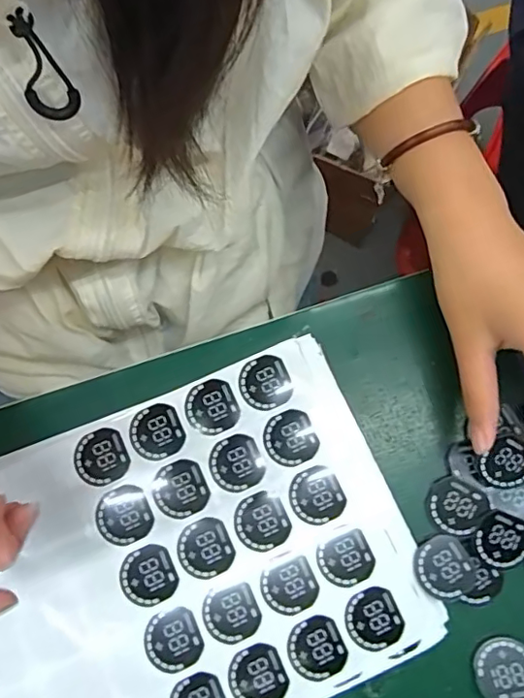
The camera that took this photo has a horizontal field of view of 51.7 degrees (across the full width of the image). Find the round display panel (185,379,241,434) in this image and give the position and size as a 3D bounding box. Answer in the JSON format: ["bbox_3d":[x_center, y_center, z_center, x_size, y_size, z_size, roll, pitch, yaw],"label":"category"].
[{"bbox_3d":[-0.029,0.033,0.302,0.027,0.004,0.029,0,77,0],"label":"round display panel"}]

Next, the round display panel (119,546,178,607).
[{"bbox_3d":[-0.060,0.120,0.285,0.028,0.004,0.028,0,77,0],"label":"round display panel"}]

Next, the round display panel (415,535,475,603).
[{"bbox_3d":[0.097,0.117,0.286,0.029,0.004,0.032,-22,78,-5],"label":"round display panel"}]

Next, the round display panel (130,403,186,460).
[{"bbox_3d":[-0.058,0.046,0.299,0.028,0.004,0.029,-21,78,-5],"label":"round display panel"}]

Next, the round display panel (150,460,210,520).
[{"bbox_3d":[-0.045,0.076,0.293,0.028,0.004,0.029,-23,78,-5],"label":"round display panel"}]

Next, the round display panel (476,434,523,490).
[{"bbox_3d":[0.129,0.060,0.284,0.029,0.008,0.031,2,107,7],"label":"round display panel"}]

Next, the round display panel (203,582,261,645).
[{"bbox_3d":[-0.016,0.138,0.281,0.028,0.004,0.028,0,77,0],"label":"round display panel"}]

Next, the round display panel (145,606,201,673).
[{"bbox_3d":[-0.046,0.150,0.278,0.028,0.004,0.028,0,77,0],"label":"round display panel"}]

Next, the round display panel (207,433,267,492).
[{"bbox_3d":[-0.014,0.063,0.297,0.028,0.004,0.029,-21,78,-5],"label":"round display panel"}]

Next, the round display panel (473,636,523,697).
[{"bbox_3d":[0.126,0.166,0.278,0.030,0.005,0.031,0,77,0],"label":"round display panel"}]

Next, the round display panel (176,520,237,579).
[{"bbox_3d":[-0.031,0.107,0.288,0.028,0.004,0.030,-23,78,-5],"label":"round display panel"}]

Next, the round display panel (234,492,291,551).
[{"bbox_3d":[0.000,0.093,0.291,0.028,0.004,0.029,0,77,0],"label":"round display panel"}]

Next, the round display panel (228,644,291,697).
[{"bbox_3d":[-0.002,0.167,0.273,0.028,0.004,0.028,0,77,0],"label":"round display panel"}]

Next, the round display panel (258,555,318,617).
[{"bbox_3d":[0.014,0.125,0.284,0.028,0.004,0.025,-19,78,-5],"label":"round display panel"}]

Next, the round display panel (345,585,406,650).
[{"bbox_3d":[0.058,0.140,0.279,0.028,0.004,0.029,0,77,0],"label":"round display panel"}]

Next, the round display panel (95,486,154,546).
[{"bbox_3d":[-0.075,0.090,0.290,0.028,0.004,0.029,0,77,0],"label":"round display panel"}]

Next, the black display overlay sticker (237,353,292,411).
[{"bbox_3d":[0.002,0.019,0.304,0.027,0.004,0.029,-23,78,-5],"label":"black display overlay sticker"}]

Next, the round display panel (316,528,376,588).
[{"bbox_3d":[0.044,0.112,0.285,0.028,0.004,0.025,-22,78,-5],"label":"round display panel"}]

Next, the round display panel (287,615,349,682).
[{"bbox_3d":[0.028,0.154,0.276,0.028,0.004,0.029,0,77,0],"label":"round display panel"}]

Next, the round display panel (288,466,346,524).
[{"bbox_3d":[0.030,0.080,0.294,0.028,0.004,0.029,0,77,0],"label":"round display panel"}]

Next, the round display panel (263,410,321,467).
[{"bbox_3d":[0.015,0.050,0.300,0.028,0.004,0.029,0,77,0],"label":"round display panel"}]

